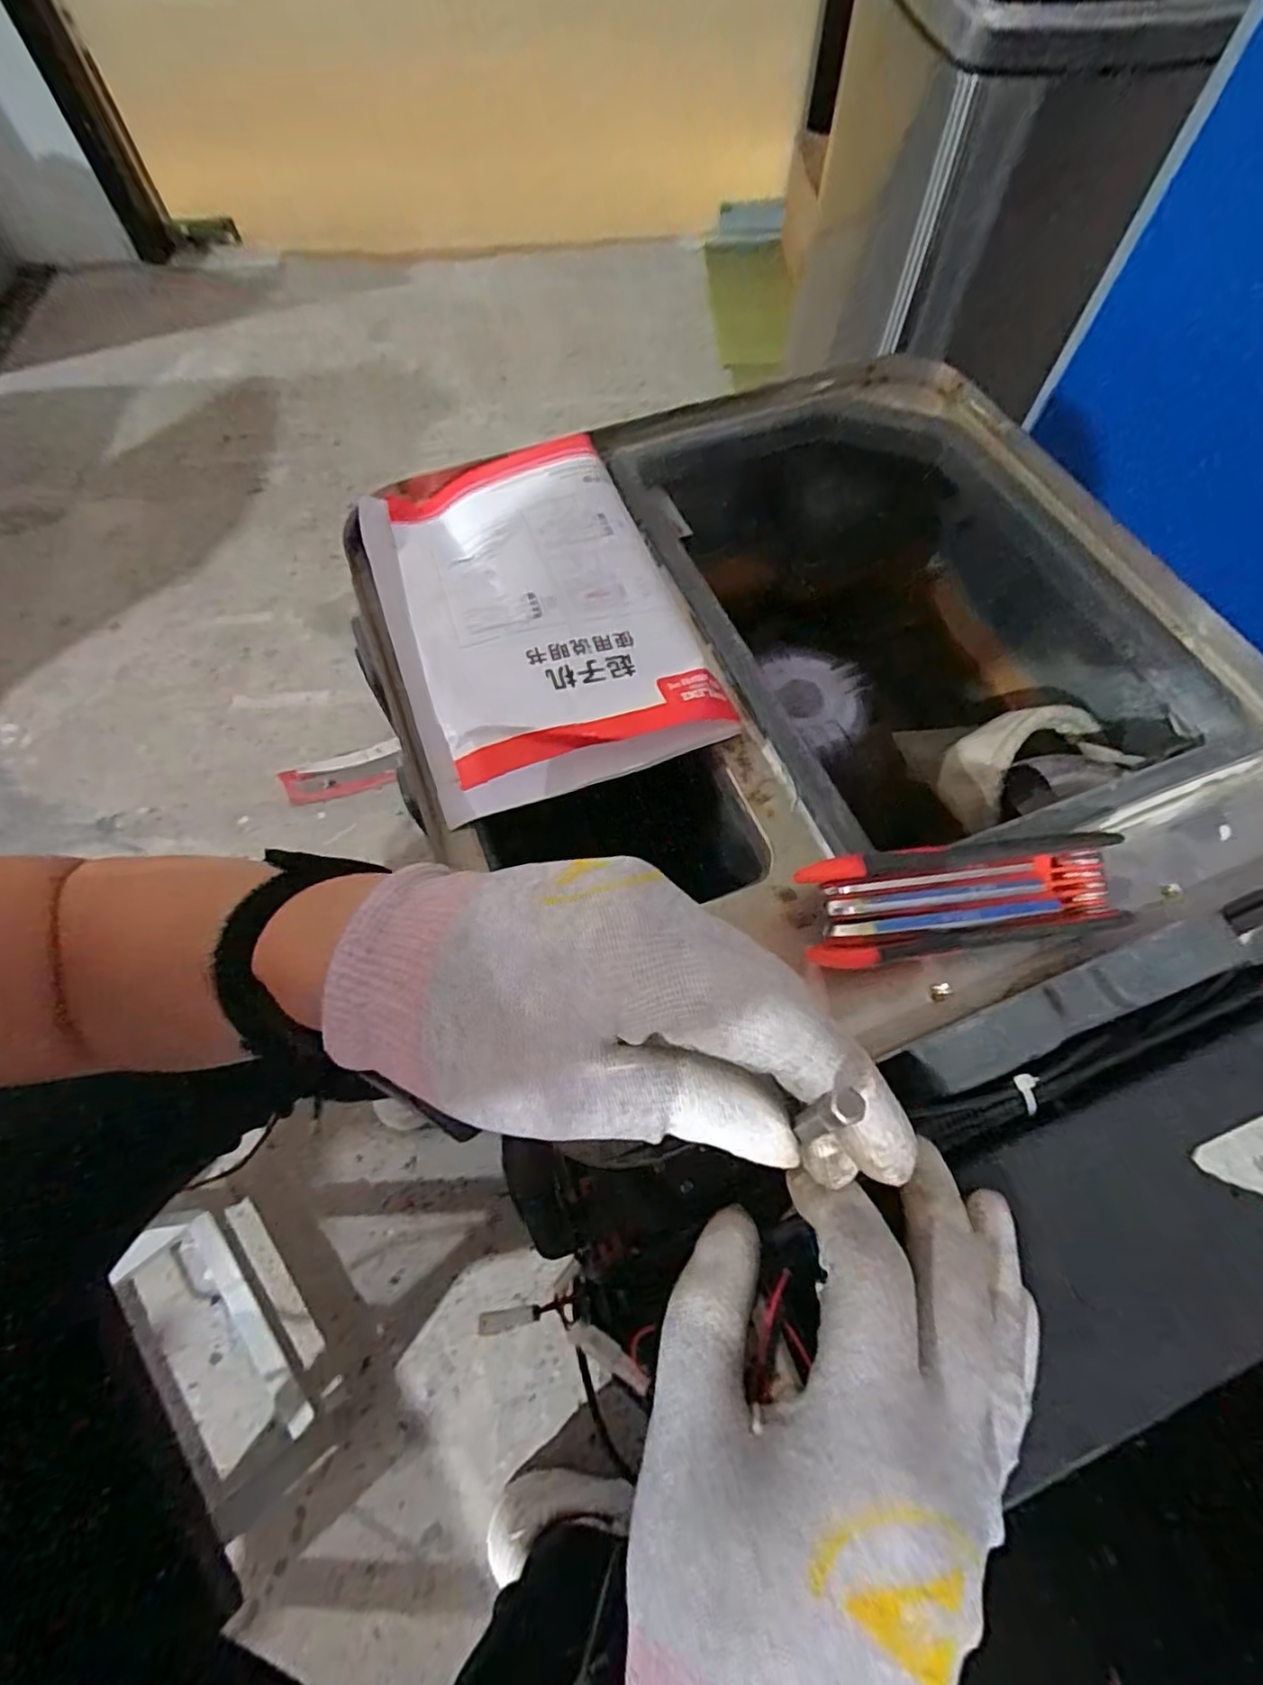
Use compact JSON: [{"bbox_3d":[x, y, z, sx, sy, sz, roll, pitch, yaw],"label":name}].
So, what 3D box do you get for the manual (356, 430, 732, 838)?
[{"bbox_3d":[-0.051,-0.117,0.325,0.131,0.029,0.216,-19,65,-11],"label":"manual"}]

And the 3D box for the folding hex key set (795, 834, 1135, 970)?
[{"bbox_3d":[0.123,0.023,0.252,0.117,0.036,0.037,-8,65,-3],"label":"folding hex key set"}]

